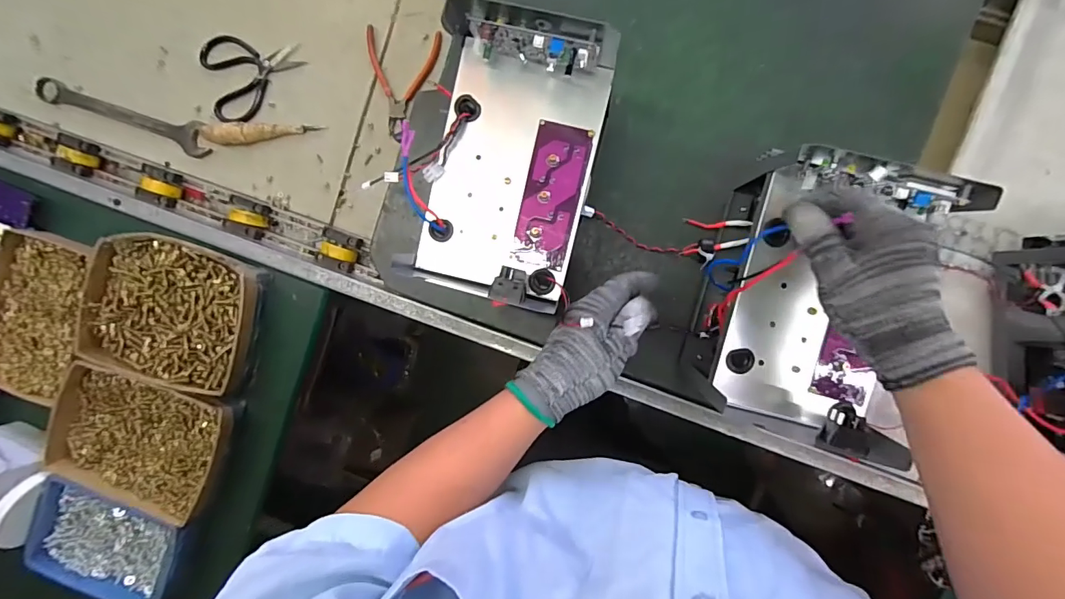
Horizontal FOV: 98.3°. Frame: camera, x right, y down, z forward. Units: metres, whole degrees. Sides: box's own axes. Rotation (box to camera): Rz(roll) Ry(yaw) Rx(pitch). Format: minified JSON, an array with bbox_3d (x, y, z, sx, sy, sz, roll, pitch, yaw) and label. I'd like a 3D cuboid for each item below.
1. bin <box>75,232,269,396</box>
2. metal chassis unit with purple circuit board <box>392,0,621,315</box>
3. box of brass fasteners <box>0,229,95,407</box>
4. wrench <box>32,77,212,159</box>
[{"bbox_3d":[-0.464,0.014,0.608,0.219,0.062,0.175,14,94,5],"label":"bin"},{"bbox_3d":[-0.021,-0.129,0.432,0.154,0.073,0.256,14,94,5],"label":"metal chassis unit with purple circuit board"},{"bbox_3d":[-0.665,0.020,0.616,0.144,0.035,0.210,10,94,6],"label":"box of brass fasteners"},{"bbox_3d":[-0.635,-0.282,0.713,0.300,0.022,0.051,17,94,5],"label":"wrench"}]

